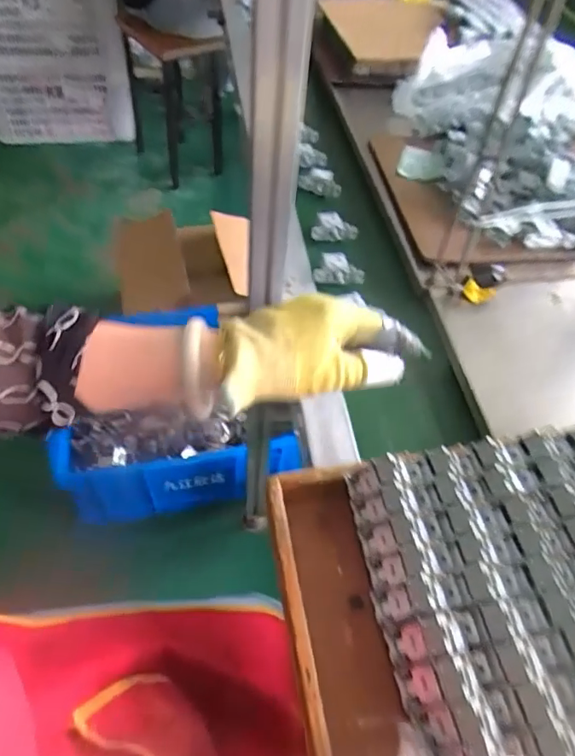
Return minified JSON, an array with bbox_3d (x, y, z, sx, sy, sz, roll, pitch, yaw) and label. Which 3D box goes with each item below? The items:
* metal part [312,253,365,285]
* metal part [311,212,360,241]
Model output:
[{"bbox_3d":[0.075,-0.149,0.703,0.092,0.045,0.034,0,47,-43],"label":"metal part"},{"bbox_3d":[0.068,-0.224,0.756,0.070,0.031,0.032,-5,54,-9],"label":"metal part"}]

